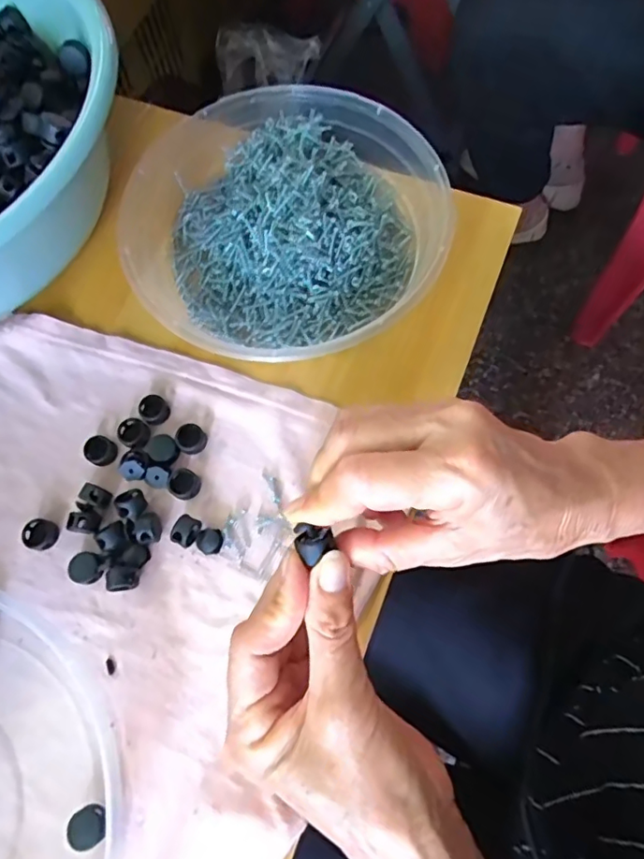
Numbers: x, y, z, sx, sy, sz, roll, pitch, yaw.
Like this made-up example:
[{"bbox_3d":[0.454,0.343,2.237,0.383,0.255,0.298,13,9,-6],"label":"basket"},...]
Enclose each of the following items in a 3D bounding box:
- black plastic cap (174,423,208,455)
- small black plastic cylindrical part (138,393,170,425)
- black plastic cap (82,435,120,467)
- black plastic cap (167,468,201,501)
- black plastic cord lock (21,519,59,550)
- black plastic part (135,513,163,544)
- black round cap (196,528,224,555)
[{"bbox_3d":[-0.078,0.006,0.325,0.016,0.009,0.017,-1,70,2],"label":"black plastic cap"},{"bbox_3d":[-0.103,-0.012,0.334,0.017,0.010,0.016,-1,70,2],"label":"small black plastic cylindrical part"},{"bbox_3d":[-0.131,0.013,0.325,0.019,0.009,0.017,27,73,12],"label":"black plastic cap"},{"bbox_3d":[-0.080,0.032,0.316,0.018,0.006,0.017,34,75,13],"label":"black plastic cap"},{"bbox_3d":[-0.161,0.059,0.310,0.018,0.007,0.017,-1,70,2],"label":"black plastic cord lock"},{"bbox_3d":[-0.097,0.055,0.306,0.011,0.011,0.017,-6,70,0],"label":"black plastic part"},{"bbox_3d":[-0.063,0.062,0.307,0.014,0.005,0.014,-1,70,2],"label":"black round cap"}]

